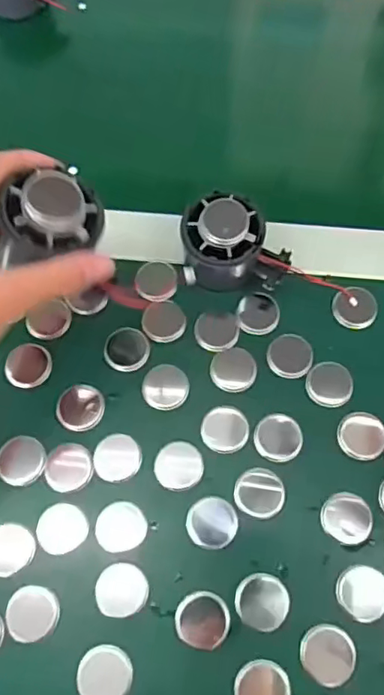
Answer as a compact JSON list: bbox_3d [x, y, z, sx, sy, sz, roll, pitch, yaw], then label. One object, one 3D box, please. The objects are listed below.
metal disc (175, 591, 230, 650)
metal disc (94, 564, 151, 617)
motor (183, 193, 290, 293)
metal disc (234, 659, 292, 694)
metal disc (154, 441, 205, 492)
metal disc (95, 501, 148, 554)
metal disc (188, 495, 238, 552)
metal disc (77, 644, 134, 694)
[{"bbox_3d":[0.006,0.159,0.332,0.031,0.004,0.030,0,68,0],"label":"metal disc"},{"bbox_3d":[-0.042,0.144,0.337,0.030,0.004,0.029,0,68,0],"label":"metal disc"},{"bbox_3d":[0.030,-0.068,0.389,0.071,0.058,0.047,11,69,4],"label":"motor"},{"bbox_3d":[0.040,0.193,0.320,0.031,0.004,0.030,0,68,0],"label":"metal disc"},{"bbox_3d":[-0.008,0.076,0.363,0.030,0.004,0.030,0,68,0],"label":"metal disc"},{"bbox_3d":[-0.043,0.110,0.349,0.030,0.004,0.029,0,68,0],"label":"metal disc"},{"bbox_3d":[0.013,0.108,0.351,0.030,0.004,0.030,0,68,0],"label":"metal disc"},{"bbox_3d":[-0.049,0.185,0.322,0.030,0.004,0.029,0,68,0],"label":"metal disc"}]

